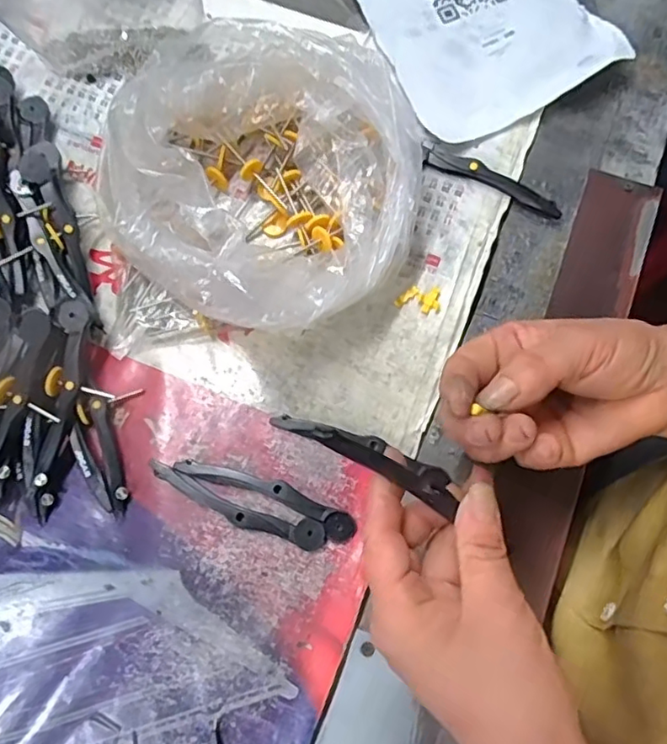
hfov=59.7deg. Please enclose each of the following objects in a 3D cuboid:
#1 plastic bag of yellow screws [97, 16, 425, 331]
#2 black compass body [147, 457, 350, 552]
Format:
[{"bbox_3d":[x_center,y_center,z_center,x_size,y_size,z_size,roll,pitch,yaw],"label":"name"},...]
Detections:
[{"bbox_3d":[-0.038,-0.125,0.356,0.189,0.072,0.203,-9,78,-2],"label":"plastic bag of yellow screws"},{"bbox_3d":[-0.049,0.077,0.345,0.123,0.007,0.030,17,78,4],"label":"black compass body"}]

